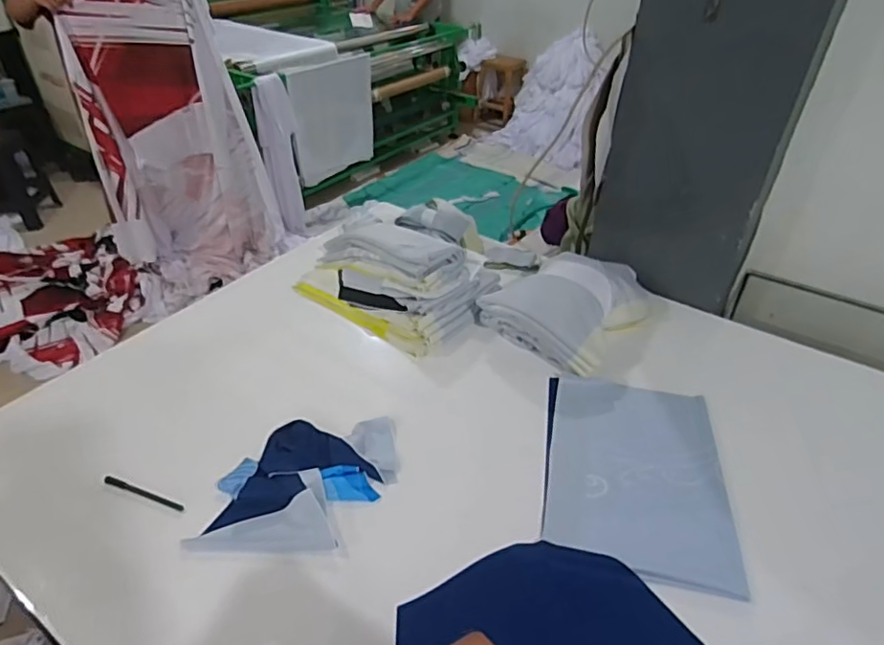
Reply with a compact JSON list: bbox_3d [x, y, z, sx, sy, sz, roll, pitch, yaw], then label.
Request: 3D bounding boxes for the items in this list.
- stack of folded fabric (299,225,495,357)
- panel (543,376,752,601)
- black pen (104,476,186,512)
[{"bbox_3d":[-0.096,-0.111,1.276,0.382,0.151,0.290,27,44,30],"label":"stack of folded fabric"},{"bbox_3d":[0.314,0.228,0.933,0.278,0.006,0.383,8,37,9],"label":"panel"},{"bbox_3d":[-0.463,0.265,0.882,0.147,0.008,0.012,13,37,16],"label":"black pen"}]

